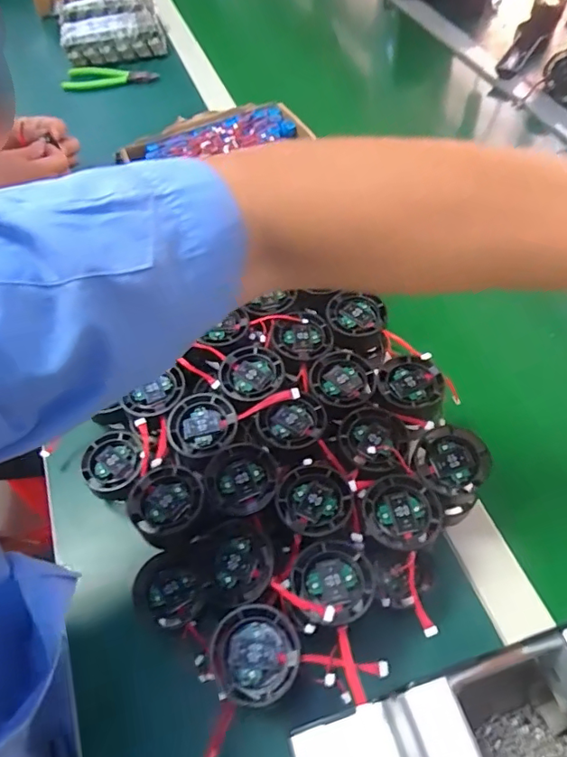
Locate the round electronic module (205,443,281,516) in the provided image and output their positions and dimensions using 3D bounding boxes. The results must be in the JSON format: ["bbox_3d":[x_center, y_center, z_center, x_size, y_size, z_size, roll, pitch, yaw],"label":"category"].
[{"bbox_3d":[-0.029,0.072,0.373,0.051,0.011,0.048,0,55,1],"label":"round electronic module"}]

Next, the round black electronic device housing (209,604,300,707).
[{"bbox_3d":[-0.017,0.165,0.311,0.052,0.013,0.051,0,55,1],"label":"round black electronic device housing"}]

